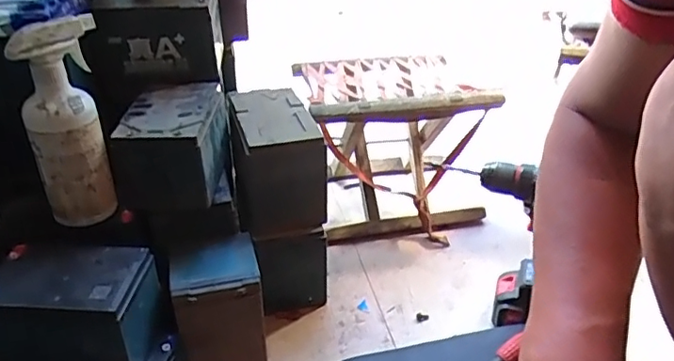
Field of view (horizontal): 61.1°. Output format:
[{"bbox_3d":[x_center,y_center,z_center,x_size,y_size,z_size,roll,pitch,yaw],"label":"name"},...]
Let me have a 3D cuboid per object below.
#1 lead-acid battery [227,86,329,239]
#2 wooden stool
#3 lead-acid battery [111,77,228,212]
[{"bbox_3d":[-0.085,-0.033,0.789,0.108,0.132,0.183,-7,32,-13],"label":"lead-acid battery"},{"bbox_3d":[0.092,-0.053,0.975,0.291,0.263,0.213,-3,32,-5],"label":"wooden stool"},{"bbox_3d":[-0.197,-0.042,0.704,0.111,0.112,0.135,-3,32,-6],"label":"lead-acid battery"}]

